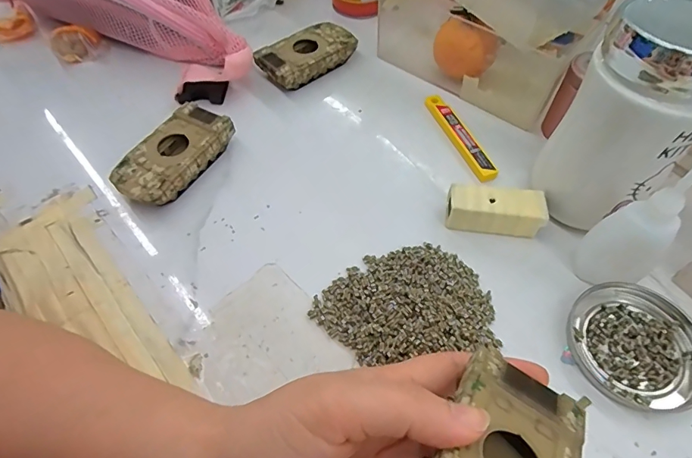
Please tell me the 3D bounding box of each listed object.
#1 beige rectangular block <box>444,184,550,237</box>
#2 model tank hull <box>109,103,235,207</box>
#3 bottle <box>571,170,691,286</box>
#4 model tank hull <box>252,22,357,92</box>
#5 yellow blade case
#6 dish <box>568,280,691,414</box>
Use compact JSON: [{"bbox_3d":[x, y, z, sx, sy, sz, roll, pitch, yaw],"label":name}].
[{"bbox_3d":[0.107,-0.012,0.312,0.067,0.027,0.028,6,56,5],"label":"beige rectangular block"},{"bbox_3d":[-0.138,-0.057,0.345,0.049,0.027,0.094,25,60,17],"label":"model tank hull"},{"bbox_3d":[0.174,-0.003,0.251,0.033,0.112,0.032,-12,56,-7],"label":"bottle"},{"bbox_3d":[-0.036,-0.169,0.419,0.094,0.027,0.046,-35,62,-20],"label":"model tank hull"},{"bbox_3d":[0.097,-0.081,0.367,0.017,0.008,0.108,-17,57,-10],"label":"yellow blade case"},{"bbox_3d":[0.184,0.071,0.266,0.082,0.007,0.077,-1,56,1],"label":"dish"}]

